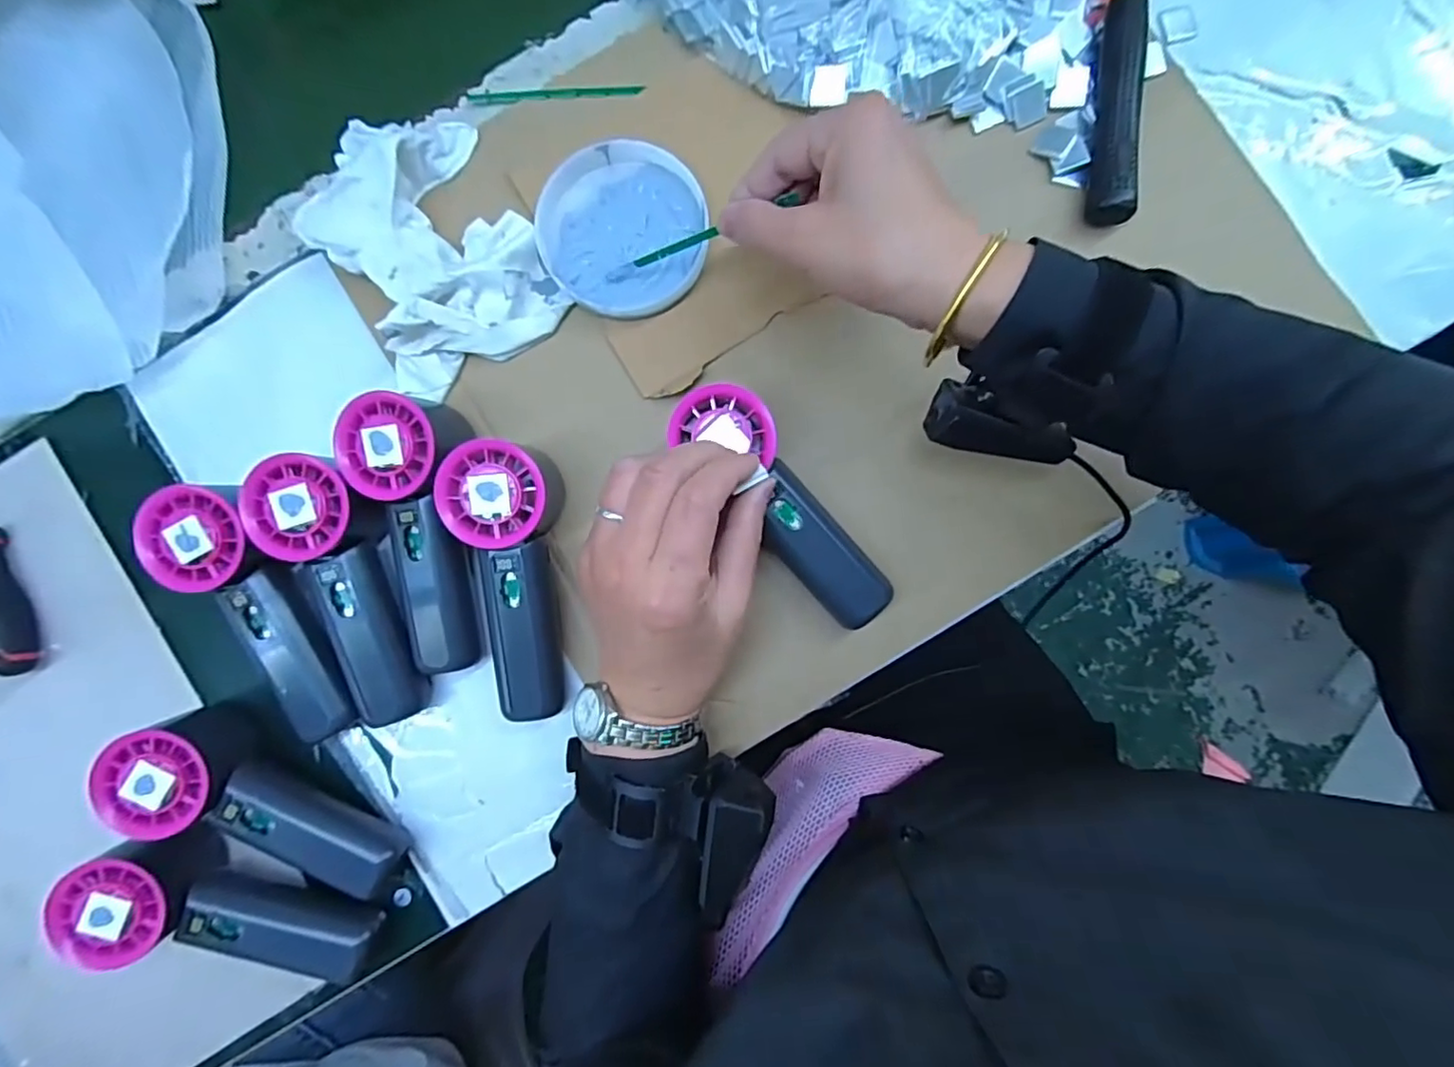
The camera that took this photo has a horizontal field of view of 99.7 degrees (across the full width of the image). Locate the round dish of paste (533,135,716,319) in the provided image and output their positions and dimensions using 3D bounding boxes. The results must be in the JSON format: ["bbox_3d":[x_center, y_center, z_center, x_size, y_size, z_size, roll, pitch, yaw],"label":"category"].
[{"bbox_3d":[-0.062,-0.181,0.369,0.096,0.018,0.100,-7,87,1],"label":"round dish of paste"}]

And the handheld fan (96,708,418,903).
[{"bbox_3d":[-0.261,0.154,0.354,0.152,0.053,0.053,31,88,-10],"label":"handheld fan"}]

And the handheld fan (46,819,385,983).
[{"bbox_3d":[-0.279,0.214,0.349,0.153,0.054,0.053,22,88,-12],"label":"handheld fan"}]

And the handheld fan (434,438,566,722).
[{"bbox_3d":[-0.120,0.026,0.346,0.052,0.059,0.157,-6,87,1],"label":"handheld fan"}]

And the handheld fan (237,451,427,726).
[{"bbox_3d":[-0.208,0.031,0.347,0.058,0.054,0.151,-24,87,0],"label":"handheld fan"}]

